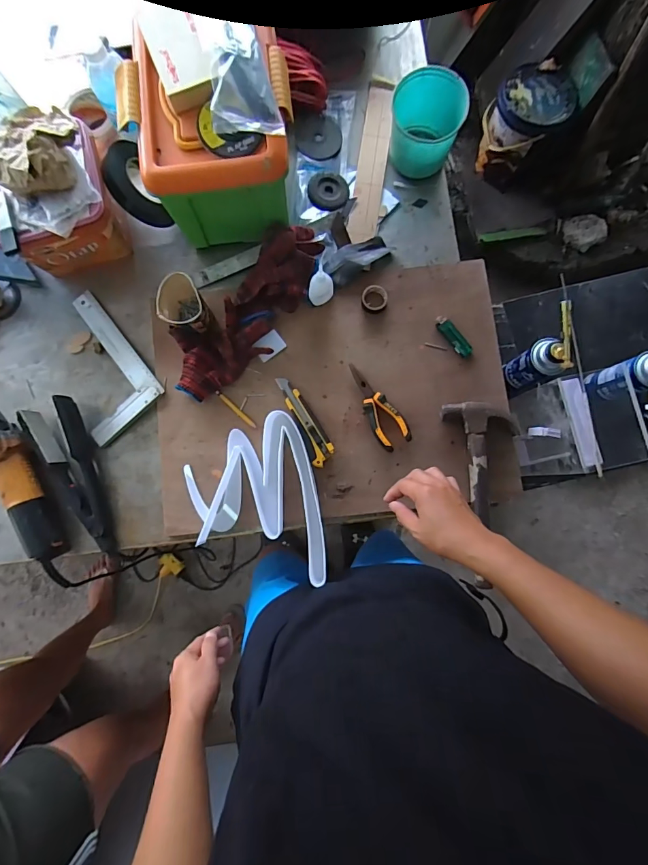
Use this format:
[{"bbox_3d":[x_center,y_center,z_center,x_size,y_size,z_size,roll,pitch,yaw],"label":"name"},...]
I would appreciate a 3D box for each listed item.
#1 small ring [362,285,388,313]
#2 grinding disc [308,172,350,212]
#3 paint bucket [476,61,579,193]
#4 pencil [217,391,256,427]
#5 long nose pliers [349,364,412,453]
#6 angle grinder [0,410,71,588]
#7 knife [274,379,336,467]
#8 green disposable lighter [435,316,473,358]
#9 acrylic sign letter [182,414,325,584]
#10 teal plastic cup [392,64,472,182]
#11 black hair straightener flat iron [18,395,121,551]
[{"bbox_3d":[0.088,-0.232,0.710,0.044,0.015,0.048,2,84,2],"label":"small ring"},{"bbox_3d":[0.009,-0.446,0.759,0.073,0.010,0.074,0,84,2],"label":"grinding disc"},{"bbox_3d":[0.621,-0.971,1.296,0.220,0.241,0.237,0,84,2],"label":"paint bucket"},{"bbox_3d":[-0.151,-0.039,0.703,0.091,0.004,0.010,41,87,5],"label":"pencil"},{"bbox_3d":[0.088,-0.046,0.694,0.057,0.021,0.156,-31,84,-2],"label":"long nose pliers"},{"bbox_3d":[-0.496,0.093,0.669,0.085,0.091,0.316,-32,84,-2],"label":"angle grinder"},{"bbox_3d":[-0.029,-0.022,0.697,0.040,0.020,0.161,-24,84,-1],"label":"knife"},{"bbox_3d":[0.224,-0.166,0.709,0.028,0.008,0.083,-36,85,-2],"label":"green disposable lighter"},{"bbox_3d":[-0.109,0.122,0.673,0.208,0.039,0.276,-16,84,0],"label":"acrylic sign letter"},{"bbox_3d":[0.175,-0.526,0.718,0.118,0.107,0.134,13,85,3],"label":"teal plastic cup"},{"bbox_3d":[-0.419,0.079,0.692,0.073,0.057,0.273,-22,84,-1],"label":"black hair straightener flat iron"}]

